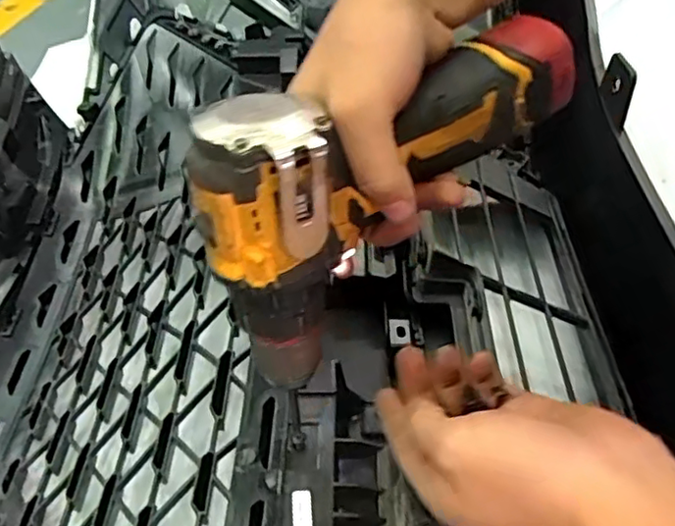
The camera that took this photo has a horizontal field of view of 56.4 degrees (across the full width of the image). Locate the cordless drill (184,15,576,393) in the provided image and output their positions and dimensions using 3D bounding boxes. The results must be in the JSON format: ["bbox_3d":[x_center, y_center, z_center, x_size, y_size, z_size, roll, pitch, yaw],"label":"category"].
[{"bbox_3d":[0.035,-0.036,0.312,0.209,0.141,0.075,-34,49,-15],"label":"cordless drill"}]

